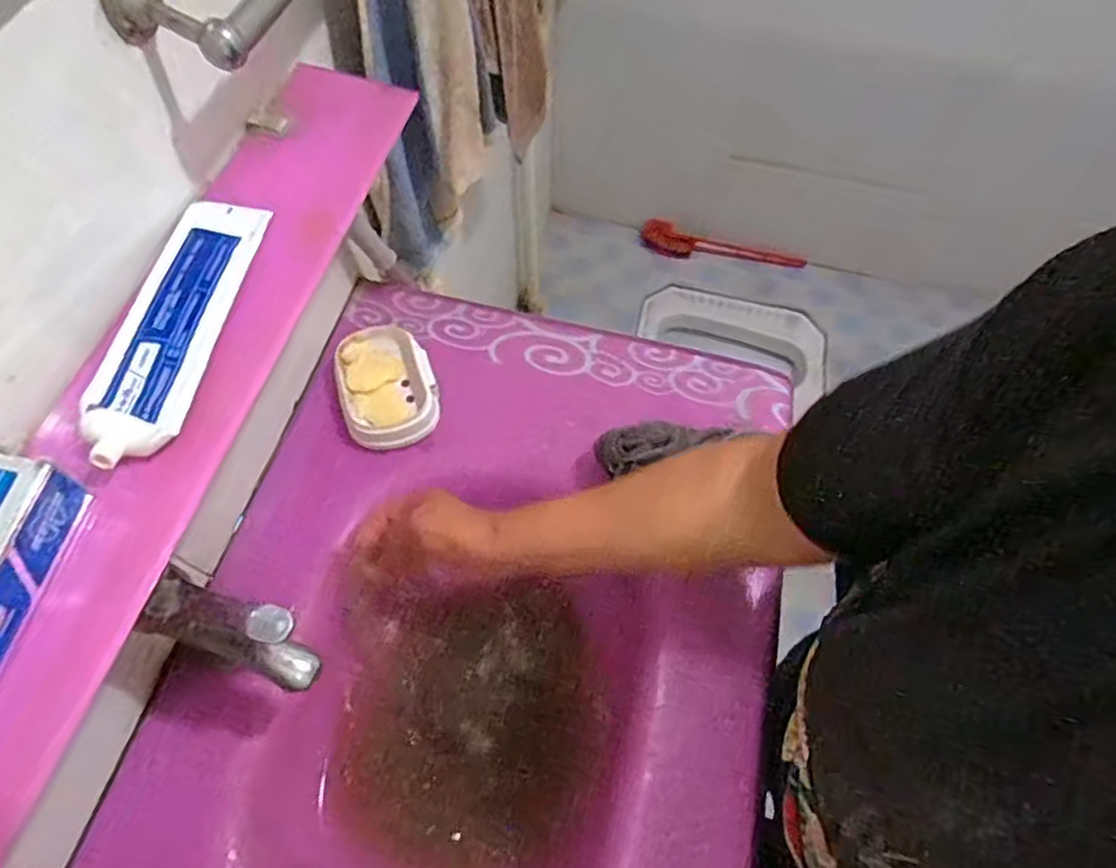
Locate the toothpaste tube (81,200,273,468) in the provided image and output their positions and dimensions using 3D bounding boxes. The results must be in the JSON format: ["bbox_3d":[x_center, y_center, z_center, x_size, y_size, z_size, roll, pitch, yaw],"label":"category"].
[{"bbox_3d":[-0.232,-0.072,0.378,0.060,0.021,0.196,6,62,1],"label":"toothpaste tube"}]

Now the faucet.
[{"bbox_3d":[-0.205,0.124,0.406,0.092,0.077,0.037,19,63,8],"label":"faucet"}]

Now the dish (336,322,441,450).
[{"bbox_3d":[-0.172,-0.047,0.644,0.090,0.036,0.126,-14,63,-10],"label":"dish"}]

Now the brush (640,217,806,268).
[{"bbox_3d":[0.443,-0.506,1.748,0.436,0.075,0.090,14,62,5],"label":"brush"}]

